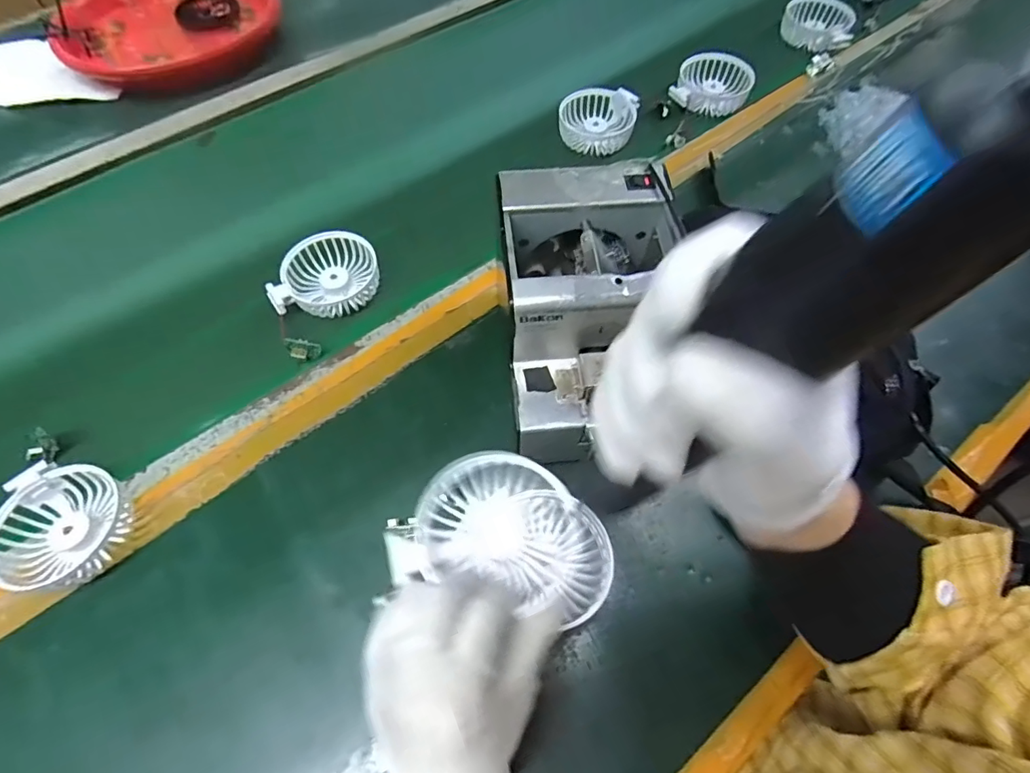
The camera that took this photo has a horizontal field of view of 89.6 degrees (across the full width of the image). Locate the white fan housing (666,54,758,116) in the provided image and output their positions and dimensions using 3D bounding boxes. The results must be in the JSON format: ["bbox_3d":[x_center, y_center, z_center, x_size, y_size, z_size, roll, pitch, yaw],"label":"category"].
[{"bbox_3d":[0.233,-0.359,0.614,0.090,0.034,0.086,-12,62,-7],"label":"white fan housing"}]

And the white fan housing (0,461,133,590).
[{"bbox_3d":[-0.339,0.105,0.392,0.084,0.035,0.088,0,63,1],"label":"white fan housing"}]

